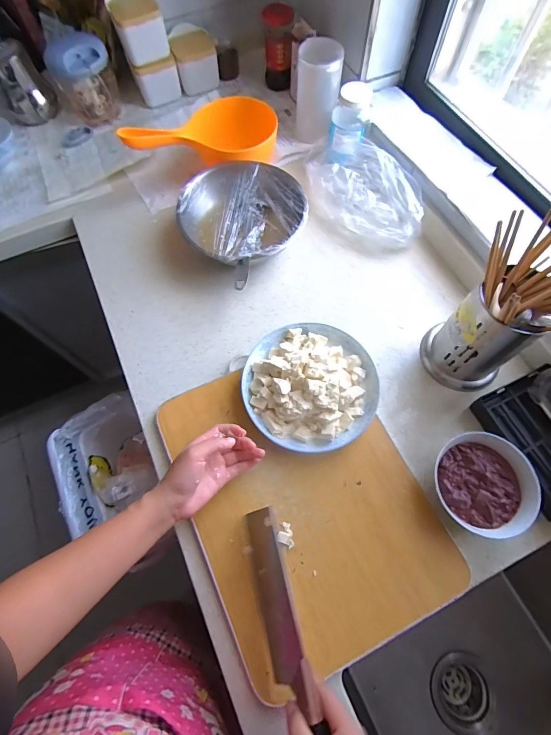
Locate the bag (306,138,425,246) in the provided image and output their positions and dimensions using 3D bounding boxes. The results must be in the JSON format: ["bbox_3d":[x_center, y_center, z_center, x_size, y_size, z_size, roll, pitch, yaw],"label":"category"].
[{"bbox_3d":[0.153,-0.323,0.652,0.119,0.075,0.261,-35,70,-11],"label":"bag"}]

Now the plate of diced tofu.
[{"bbox_3d":[0.050,0.021,0.515,0.185,0.072,0.185,-1,67,2],"label":"plate of diced tofu"}]

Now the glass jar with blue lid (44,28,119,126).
[{"bbox_3d":[-0.402,-0.608,0.769,0.120,0.131,0.097,-25,69,-9],"label":"glass jar with blue lid"}]

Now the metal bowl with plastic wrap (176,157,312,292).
[{"bbox_3d":[-0.058,-0.259,0.643,0.209,0.077,0.211,-1,67,1],"label":"metal bowl with plastic wrap"}]

